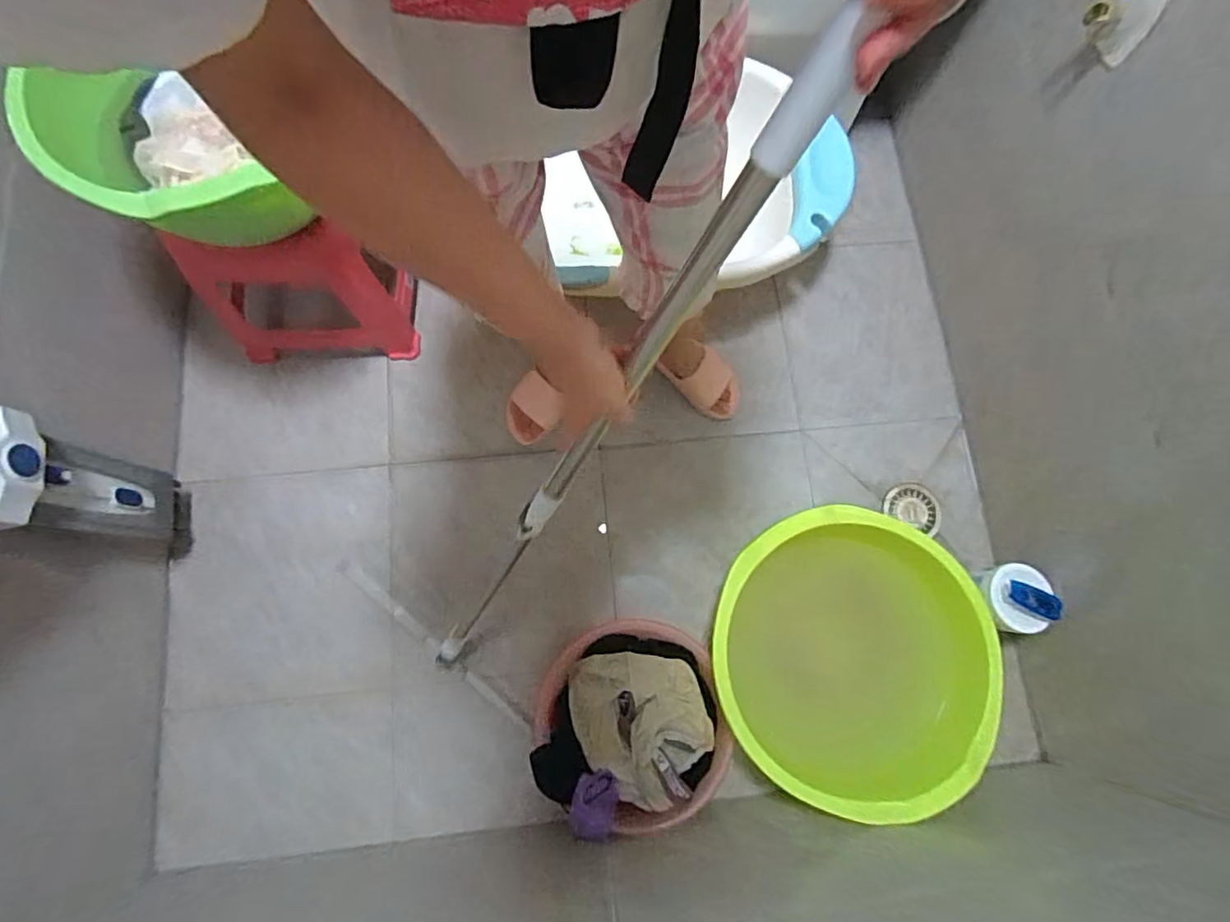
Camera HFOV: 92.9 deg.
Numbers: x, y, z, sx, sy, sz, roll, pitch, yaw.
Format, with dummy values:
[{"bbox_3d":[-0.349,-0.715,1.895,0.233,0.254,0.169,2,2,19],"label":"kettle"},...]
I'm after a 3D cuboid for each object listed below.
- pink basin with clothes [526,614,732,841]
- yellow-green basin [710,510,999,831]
[{"bbox_3d":[0.023,0.432,0.973,0.303,0.123,0.301,2,77,-1],"label":"pink basin with clothes"},{"bbox_3d":[0.375,0.322,0.974,0.436,0.188,0.443,0,77,-1],"label":"yellow-green basin"}]

